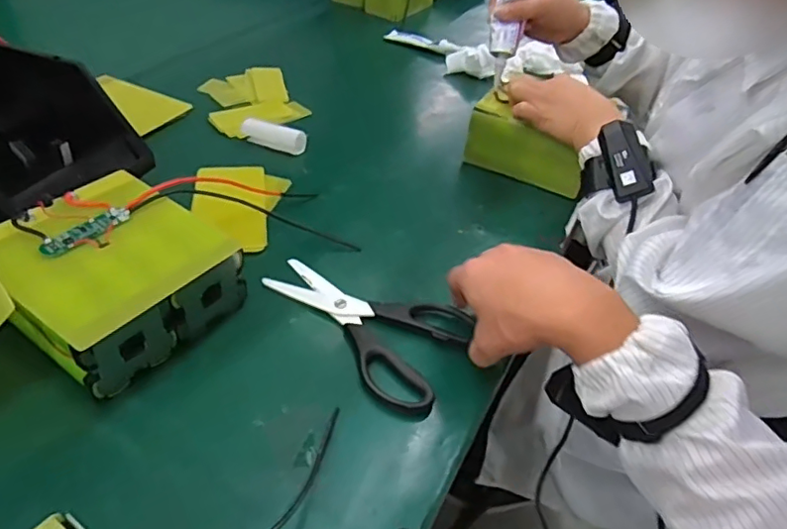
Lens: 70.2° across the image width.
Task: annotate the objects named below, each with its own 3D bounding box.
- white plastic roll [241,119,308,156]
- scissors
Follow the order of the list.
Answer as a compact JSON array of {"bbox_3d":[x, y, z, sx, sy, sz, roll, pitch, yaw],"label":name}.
[{"bbox_3d":[-0.145,-0.152,0.668,0.080,0.027,0.022,18,43,9],"label":"white plastic roll"},{"bbox_3d":[-0.031,0.048,0.464,0.177,0.015,0.105,24,47,16],"label":"scissors"}]

